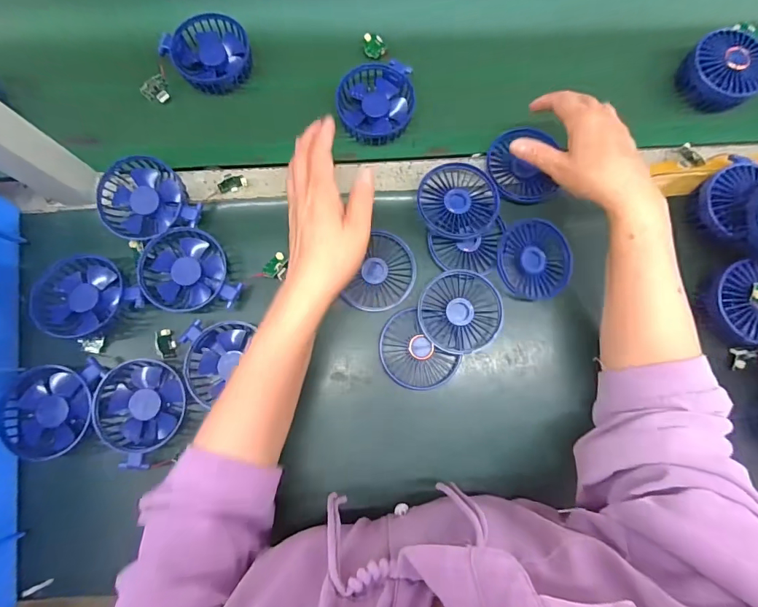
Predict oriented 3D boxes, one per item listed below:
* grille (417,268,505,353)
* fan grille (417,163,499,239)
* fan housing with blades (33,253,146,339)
[{"bbox_3d":[0.088,0.008,0.441,0.086,0.019,0.088,0,79,-2],"label":"grille"},{"bbox_3d":[0.088,-0.115,0.453,0.088,0.014,0.081,0,79,-2],"label":"fan grille"},{"bbox_3d":[-0.308,-0.010,0.422,0.091,0.028,0.082,-34,82,-8],"label":"fan housing with blades"}]

